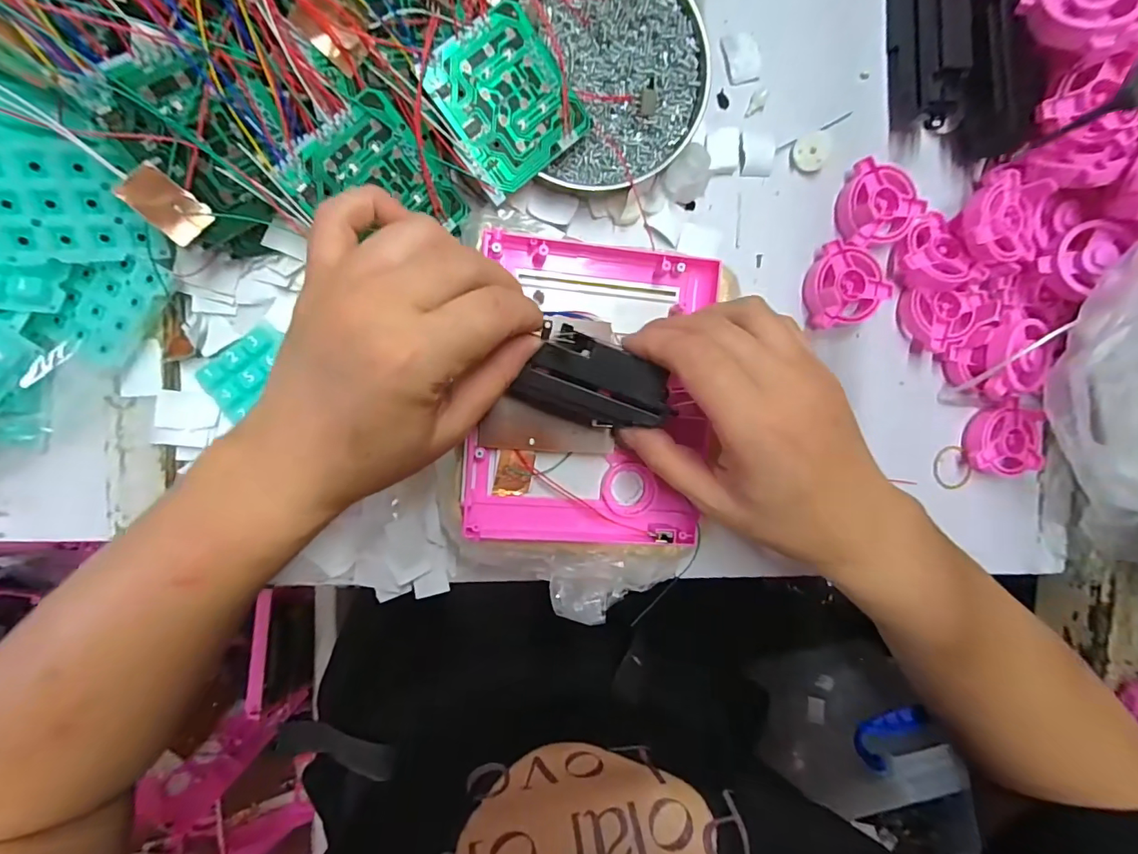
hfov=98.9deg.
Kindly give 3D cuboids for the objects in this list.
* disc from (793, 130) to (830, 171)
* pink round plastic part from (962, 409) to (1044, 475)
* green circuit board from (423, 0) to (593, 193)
[{"bbox_3d":[0.158,-0.178,0.313,0.026,0.006,0.022,-34,98,-4],"label":"disc"},{"bbox_3d":[0.308,0.009,0.340,0.055,0.016,0.044,4,94,-8],"label":"pink round plastic part"},{"bbox_3d":[-0.032,-0.172,0.257,0.068,0.004,0.070,-43,111,-7],"label":"green circuit board"}]

